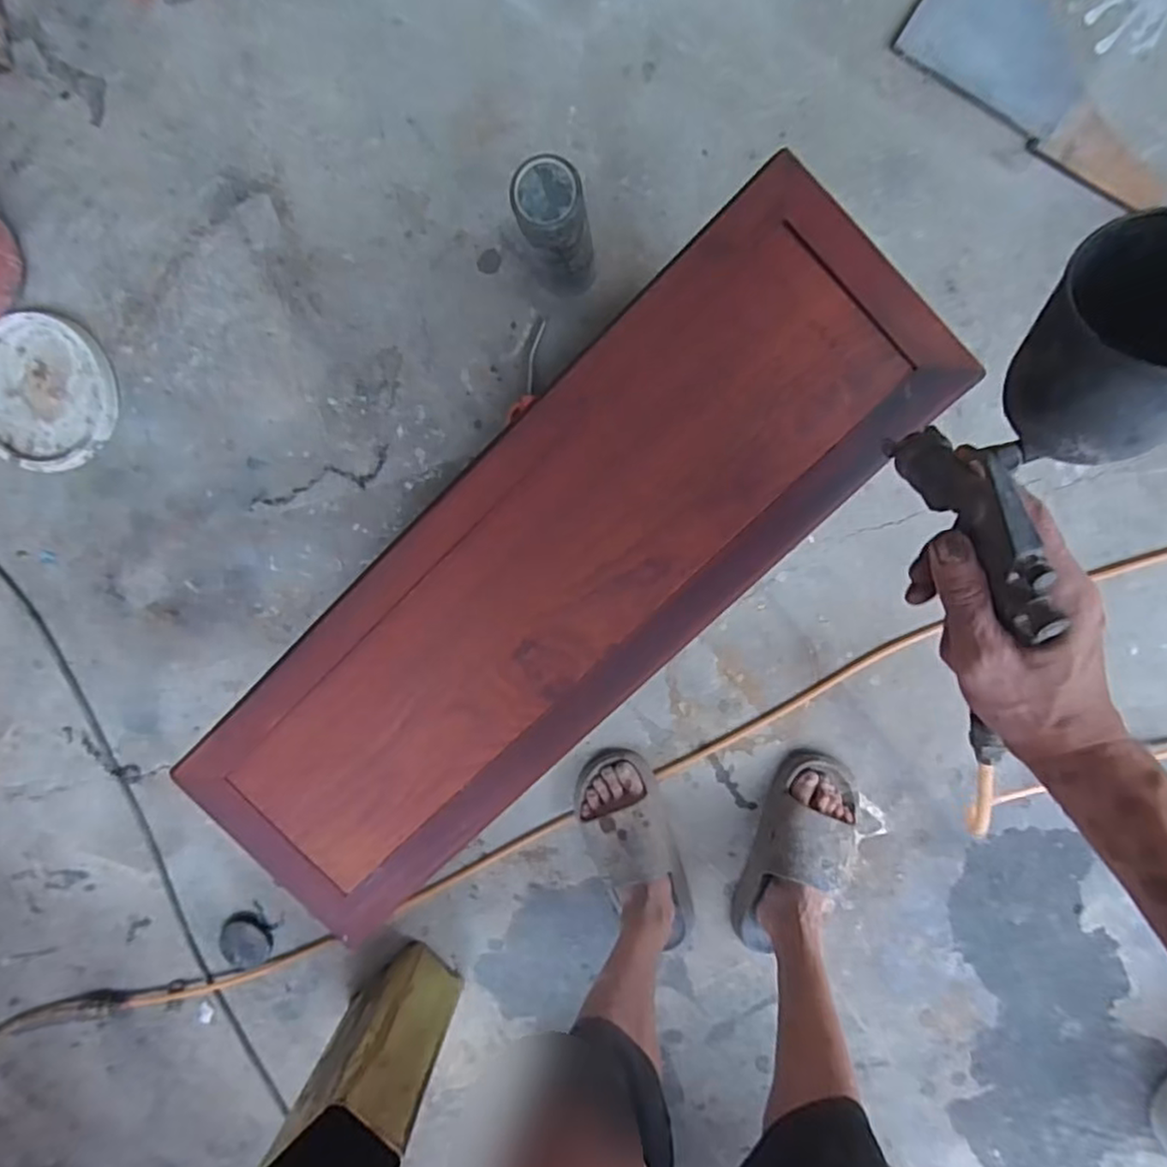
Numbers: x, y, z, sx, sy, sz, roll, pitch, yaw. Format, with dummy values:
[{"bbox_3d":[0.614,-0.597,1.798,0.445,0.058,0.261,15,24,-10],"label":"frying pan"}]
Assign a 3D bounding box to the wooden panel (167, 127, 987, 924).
[{"bbox_3d":[-0.030,0.000,0.535,0.685,0.022,0.216,-43,93,7],"label":"wooden panel"}]

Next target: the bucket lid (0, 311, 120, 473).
[{"bbox_3d":[-0.718,-0.247,0.879,0.195,0.019,0.189,0,97,3],"label":"bucket lid"}]

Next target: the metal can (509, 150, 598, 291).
[{"bbox_3d":[-0.027,-0.373,0.721,0.066,0.208,0.072,0,98,4],"label":"metal can"}]

